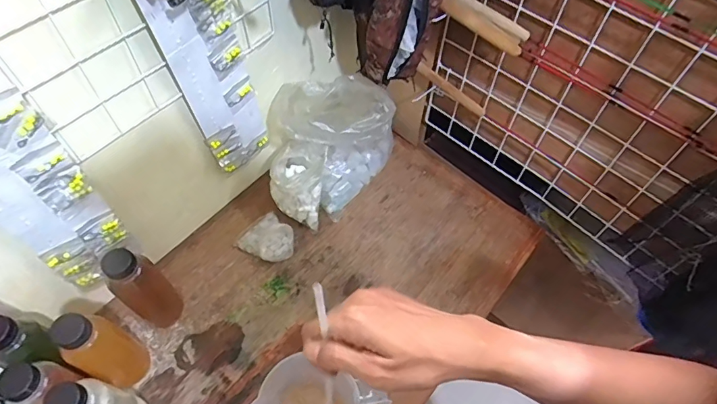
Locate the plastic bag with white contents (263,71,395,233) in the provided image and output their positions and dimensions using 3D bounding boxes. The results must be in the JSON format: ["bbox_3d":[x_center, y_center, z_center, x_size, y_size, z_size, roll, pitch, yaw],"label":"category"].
[{"bbox_3d":[-0.046,-0.106,0.822,0.233,0.219,0.210,-6,56,-6],"label":"plastic bag with white contents"}]

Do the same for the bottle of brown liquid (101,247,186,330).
[{"bbox_3d":[-0.316,0.133,0.673,0.062,0.187,0.068,-38,66,-23],"label":"bottle of brown liquid"}]

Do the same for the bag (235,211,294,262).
[{"bbox_3d":[-0.160,0.067,0.807,0.096,0.038,0.086,37,62,21],"label":"bag"}]

